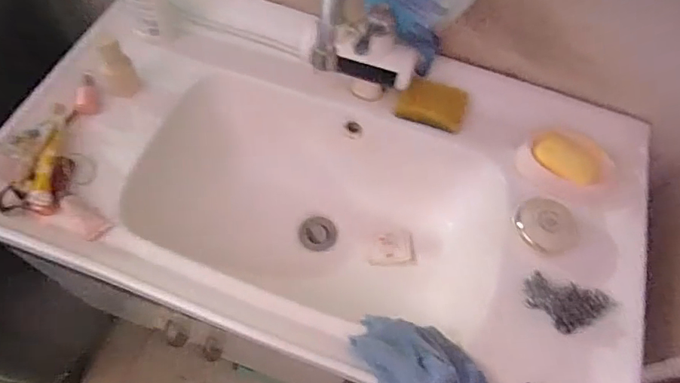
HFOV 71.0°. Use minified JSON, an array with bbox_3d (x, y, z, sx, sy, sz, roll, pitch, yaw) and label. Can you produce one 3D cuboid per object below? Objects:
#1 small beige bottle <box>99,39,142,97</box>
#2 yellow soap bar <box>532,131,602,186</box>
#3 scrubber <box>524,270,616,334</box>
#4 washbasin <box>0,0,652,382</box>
[{"bbox_3d":[-0.294,-0.160,0.634,0.040,0.088,0.030,-26,65,-17],"label":"small beige bottle"},{"bbox_3d":[0.305,-0.045,0.637,0.091,0.019,0.053,40,65,17],"label":"yellow soap bar"},{"bbox_3d":[0.264,0.131,0.552,0.104,0.029,0.055,15,60,5],"label":"scrubber"},{"bbox_3d":[-0.019,0.018,0.685,0.797,0.205,0.437,19,61,7],"label":"washbasin"}]

